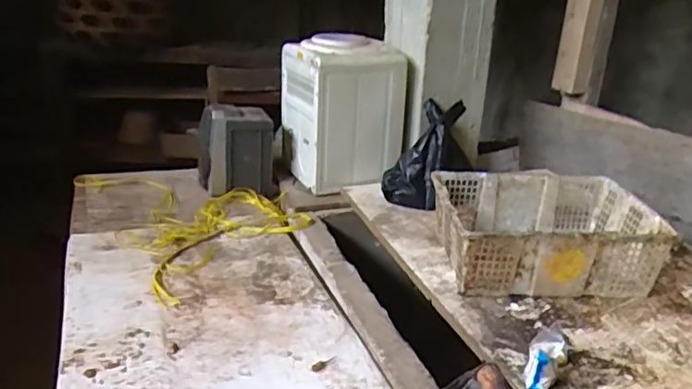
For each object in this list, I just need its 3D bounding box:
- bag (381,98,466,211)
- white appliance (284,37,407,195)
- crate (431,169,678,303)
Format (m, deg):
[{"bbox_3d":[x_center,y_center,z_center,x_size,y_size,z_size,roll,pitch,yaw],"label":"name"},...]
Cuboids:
[{"bbox_3d":[0.232,-0.126,1.667,0.175,0.350,0.098,17,-13,39],"label":"bag"},{"bbox_3d":[-0.012,-0.258,1.783,0.322,0.433,0.308,-5,24,-18],"label":"white appliance"},{"bbox_3d":[0.461,0.099,1.363,0.475,0.182,0.350,1,23,-3],"label":"crate"}]

